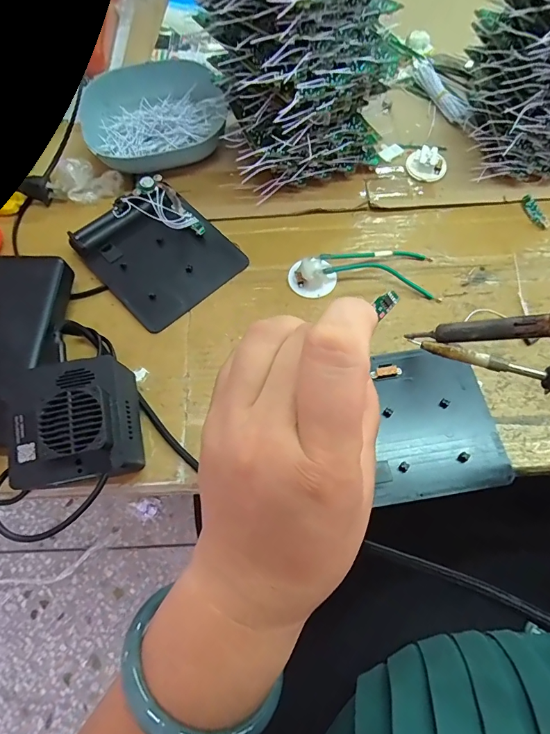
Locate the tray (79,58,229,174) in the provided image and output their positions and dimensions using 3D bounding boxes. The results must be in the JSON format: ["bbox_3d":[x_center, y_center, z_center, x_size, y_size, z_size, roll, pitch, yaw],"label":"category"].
[{"bbox_3d":[-0.125,-0.266,0.424,0.145,0.033,0.134,-13,66,-4],"label":"tray"}]

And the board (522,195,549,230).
[{"bbox_3d":[0.254,-0.152,0.393,0.013,0.004,0.041,-14,66,-5],"label":"board"}]

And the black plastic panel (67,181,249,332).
[{"bbox_3d":[-0.103,-0.106,0.360,0.112,0.026,0.118,-41,71,-15],"label":"black plastic panel"}]

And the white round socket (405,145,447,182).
[{"bbox_3d":[0.152,-0.204,0.402,0.039,0.016,0.032,20,68,10],"label":"white round socket"}]

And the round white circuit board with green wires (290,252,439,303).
[{"bbox_3d":[0.078,-0.085,0.355,0.128,0.017,0.048,1,66,2],"label":"round white circuit board with green wires"}]

